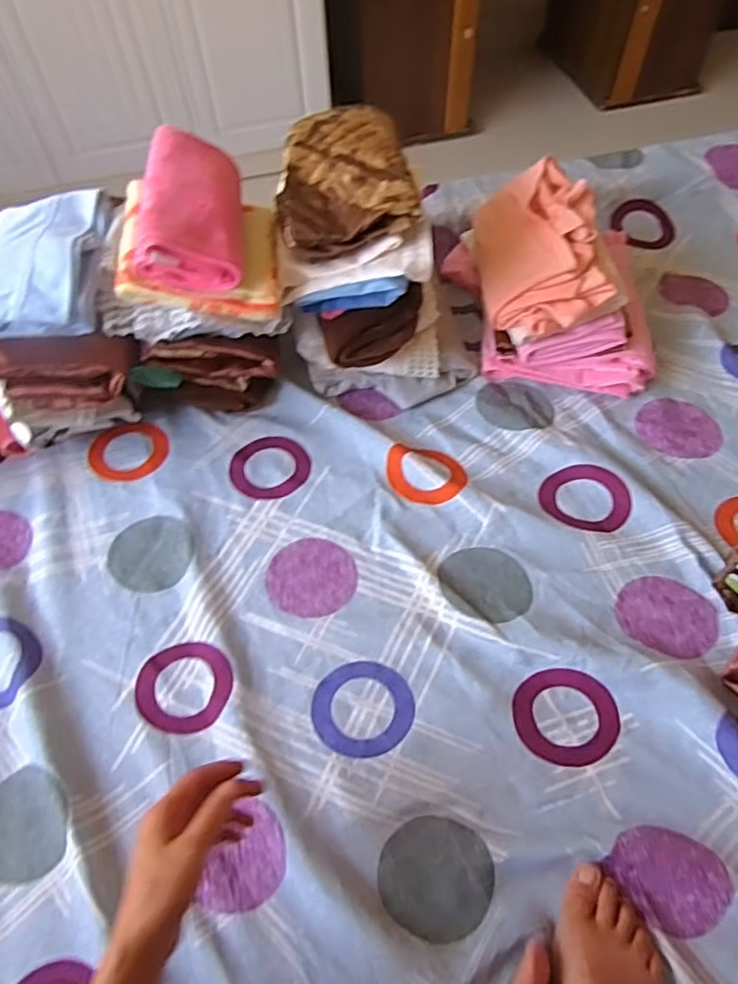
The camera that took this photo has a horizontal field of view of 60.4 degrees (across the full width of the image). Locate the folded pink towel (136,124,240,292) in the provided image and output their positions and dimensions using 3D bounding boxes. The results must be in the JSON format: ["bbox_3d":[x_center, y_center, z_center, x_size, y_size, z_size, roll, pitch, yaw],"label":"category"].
[{"bbox_3d":[-0.179,-0.284,0.638,0.100,0.057,0.169,6,63,-24],"label":"folded pink towel"}]

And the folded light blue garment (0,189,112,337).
[{"bbox_3d":[-0.347,-0.242,0.669,0.133,0.054,0.186,-4,58,1],"label":"folded light blue garment"}]

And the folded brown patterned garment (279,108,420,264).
[{"bbox_3d":[-0.031,-0.348,0.693,0.138,0.050,0.217,-9,58,-3],"label":"folded brown patterned garment"}]

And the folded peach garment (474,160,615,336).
[{"bbox_3d":[0.207,-0.295,0.771,0.139,0.086,0.222,-1,58,3],"label":"folded peach garment"}]

